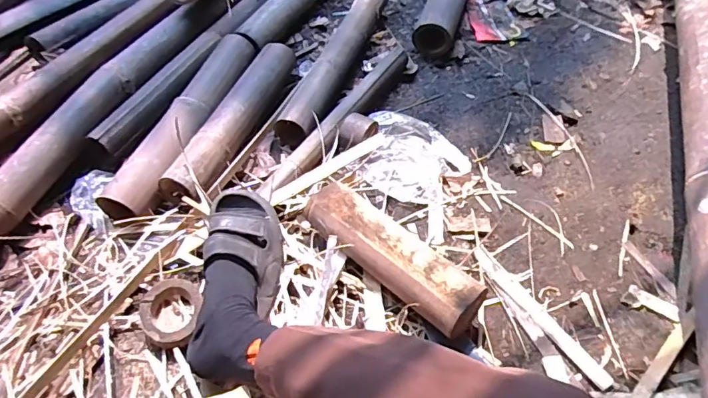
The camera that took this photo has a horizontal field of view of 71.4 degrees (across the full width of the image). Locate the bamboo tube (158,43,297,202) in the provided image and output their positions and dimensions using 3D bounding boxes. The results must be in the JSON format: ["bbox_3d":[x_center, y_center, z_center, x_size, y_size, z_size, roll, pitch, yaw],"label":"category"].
[{"bbox_3d":[-0.213,-0.157,0.901,0.072,0.060,0.419,14,53,14],"label":"bamboo tube"}]

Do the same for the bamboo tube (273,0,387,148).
[{"bbox_3d":[-0.033,-0.297,1.031,0.079,0.067,0.478,16,55,12],"label":"bamboo tube"}]

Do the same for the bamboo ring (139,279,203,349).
[{"bbox_3d":[-0.260,0.162,0.698,0.080,0.029,0.098,-8,53,-6],"label":"bamboo ring"}]

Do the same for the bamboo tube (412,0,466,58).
[{"bbox_3d":[0.214,-0.465,1.147,0.093,0.081,0.356,13,54,9],"label":"bamboo tube"}]

